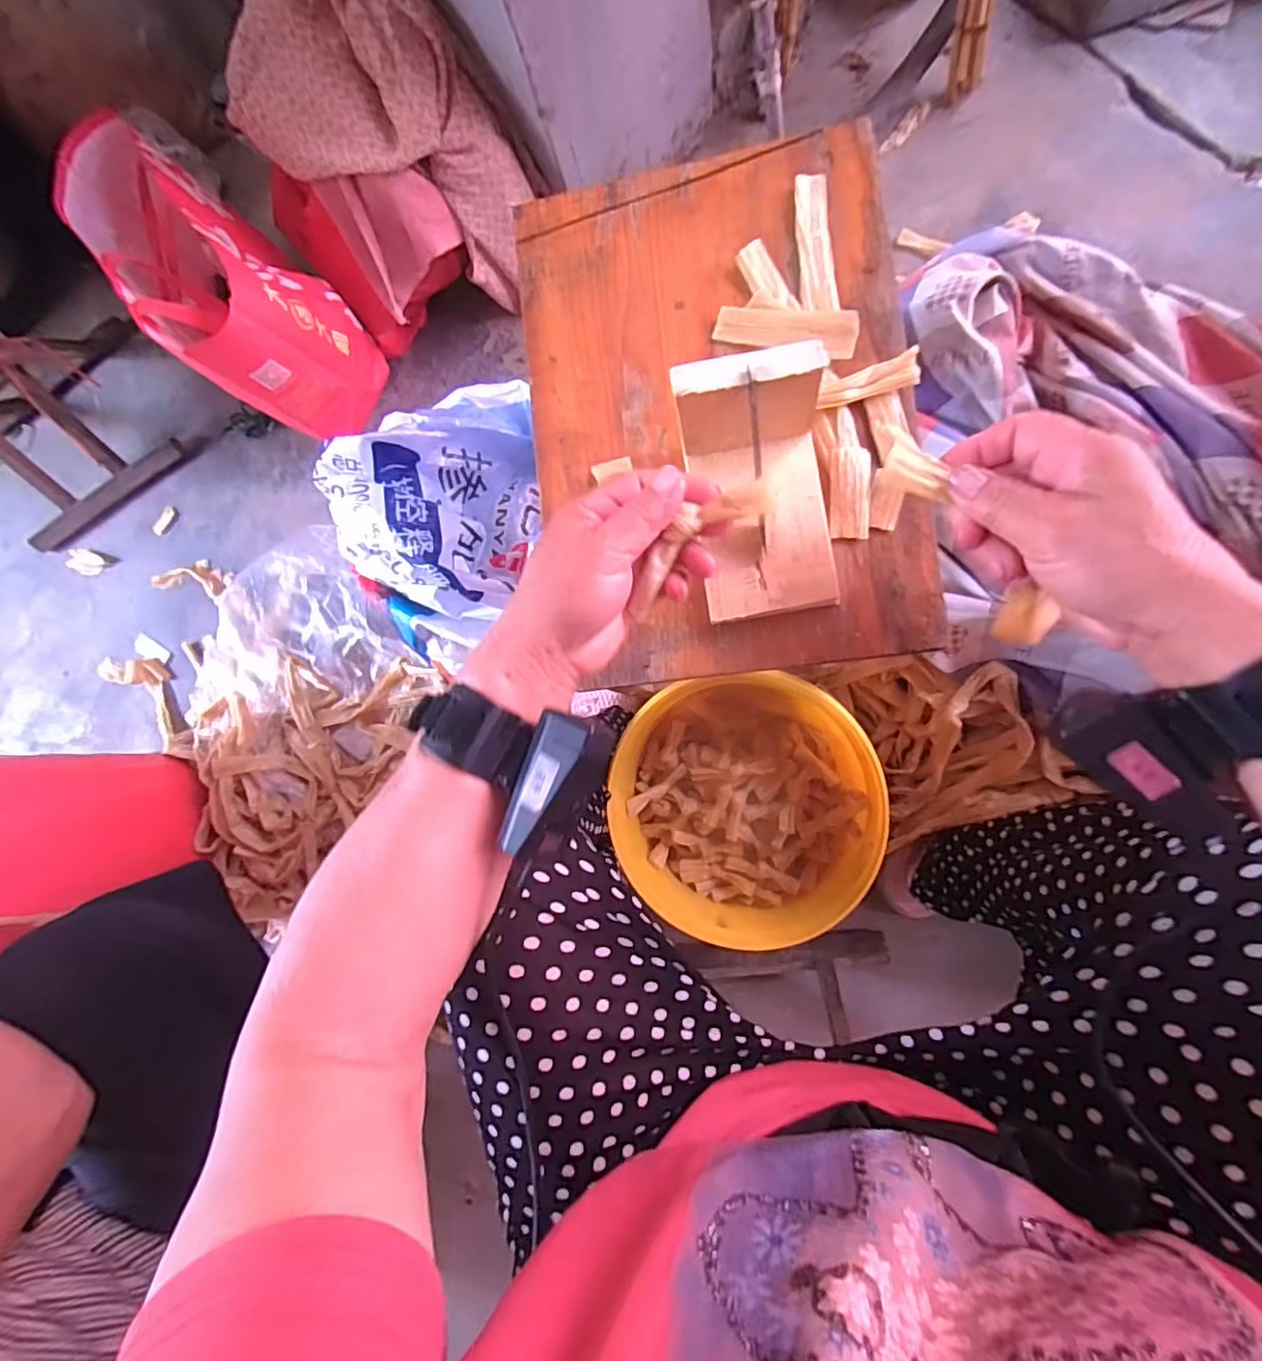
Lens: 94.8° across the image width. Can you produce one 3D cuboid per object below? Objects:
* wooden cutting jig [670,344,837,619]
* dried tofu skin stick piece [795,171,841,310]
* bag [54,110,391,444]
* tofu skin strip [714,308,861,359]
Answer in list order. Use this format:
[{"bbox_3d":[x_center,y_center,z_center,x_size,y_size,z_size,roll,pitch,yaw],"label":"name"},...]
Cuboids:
[{"bbox_3d":[0.074,-0.102,0.319,0.077,0.066,0.123,-9,87,5],"label":"wooden cutting jig"},{"bbox_3d":[0.116,-0.273,0.365,0.022,0.004,0.088,-5,87,6],"label":"dried tofu skin stick piece"},{"bbox_3d":[-0.520,-0.504,0.748,0.344,0.220,0.179,44,92,6],"label":"bag"},{"bbox_3d":[0.096,-0.219,0.362,0.087,0.004,0.028,18,89,18],"label":"tofu skin strip"}]

